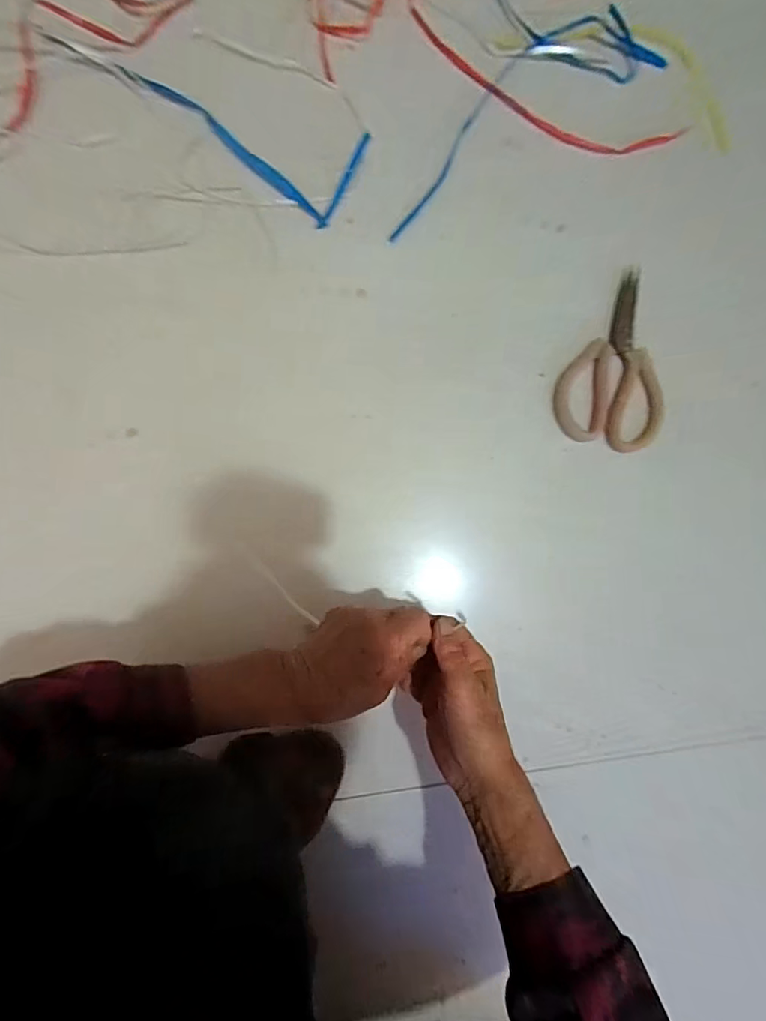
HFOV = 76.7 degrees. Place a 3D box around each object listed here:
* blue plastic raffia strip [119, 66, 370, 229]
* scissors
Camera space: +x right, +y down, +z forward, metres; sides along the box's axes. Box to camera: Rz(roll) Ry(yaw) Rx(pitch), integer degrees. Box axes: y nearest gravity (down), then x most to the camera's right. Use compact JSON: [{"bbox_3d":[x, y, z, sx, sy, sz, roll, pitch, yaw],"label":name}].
[{"bbox_3d":[-0.146,-0.409,0.499,0.261,0.031,0.085,35,83,2],"label":"blue plastic raffia strip"},{"bbox_3d":[0.244,-0.158,0.503,0.112,0.014,0.190,12,83,-1],"label":"scissors"}]

